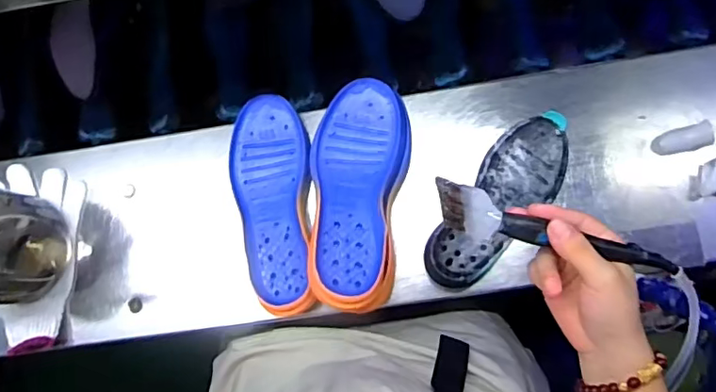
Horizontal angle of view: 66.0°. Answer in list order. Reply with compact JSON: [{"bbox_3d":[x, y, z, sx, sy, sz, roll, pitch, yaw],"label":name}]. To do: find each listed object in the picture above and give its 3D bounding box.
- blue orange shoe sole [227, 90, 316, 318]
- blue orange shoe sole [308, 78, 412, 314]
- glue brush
[{"bbox_3d":[-0.092,0.007,0.608,0.084,0.028,0.236,-10,80,5],"label":"blue orange shoe sole"},{"bbox_3d":[-0.002,-0.005,0.579,0.096,0.058,0.237,4,82,7],"label":"blue orange shoe sole"},{"bbox_3d":[0.140,0.027,0.388,0.174,0.015,0.033,15,85,1],"label":"glue brush"}]

